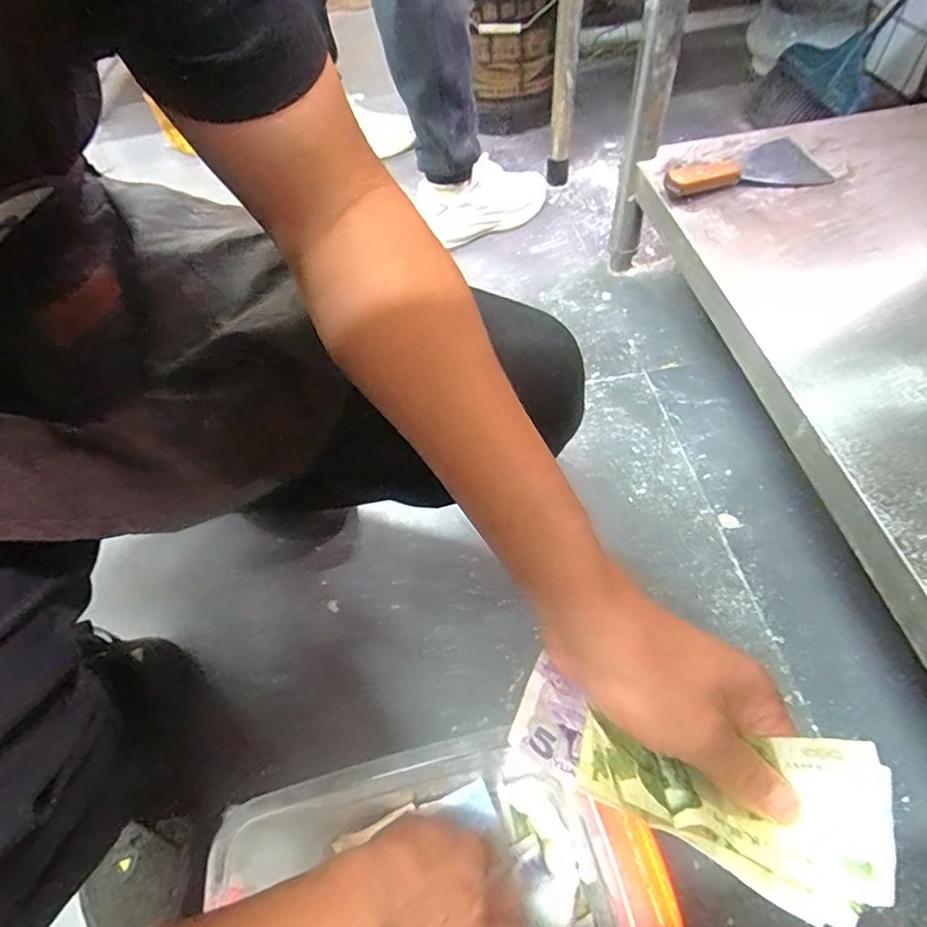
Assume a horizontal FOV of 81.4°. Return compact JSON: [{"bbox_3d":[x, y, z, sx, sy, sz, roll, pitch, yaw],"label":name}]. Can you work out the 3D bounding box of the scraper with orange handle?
[{"bbox_3d":[0.359,-0.388,0.706,0.210,0.026,0.106,-13,54,-4],"label":"scraper with orange handle"}]

